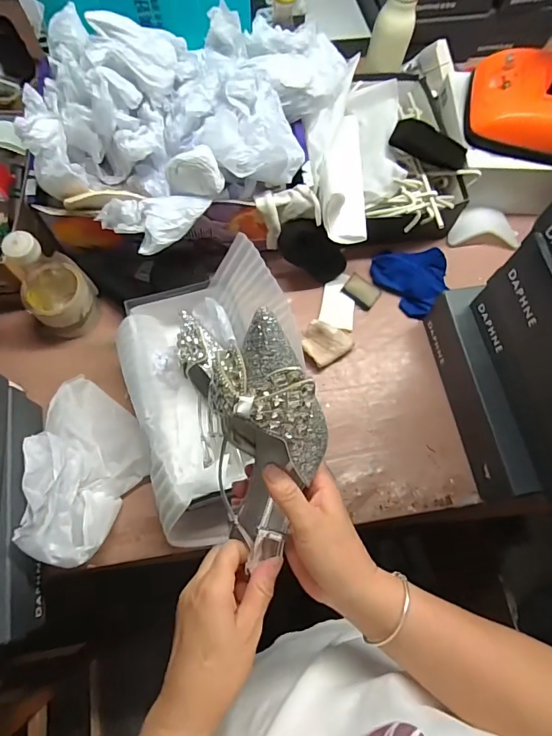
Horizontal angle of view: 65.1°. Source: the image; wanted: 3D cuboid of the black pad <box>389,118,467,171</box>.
[{"bbox_3d":[0.247,-0.355,0.693,0.125,0.049,0.020,19,37,-11],"label":"black pad"}]

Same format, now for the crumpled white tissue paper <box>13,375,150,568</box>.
[{"bbox_3d":[-0.253,0.123,0.580,0.137,0.122,0.246,-6,71,-5],"label":"crumpled white tissue paper"}]

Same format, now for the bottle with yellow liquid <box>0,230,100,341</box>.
[{"bbox_3d":[-0.323,-0.123,0.613,0.091,0.182,0.094,1,70,-2],"label":"bottle with yellow liquid"}]

